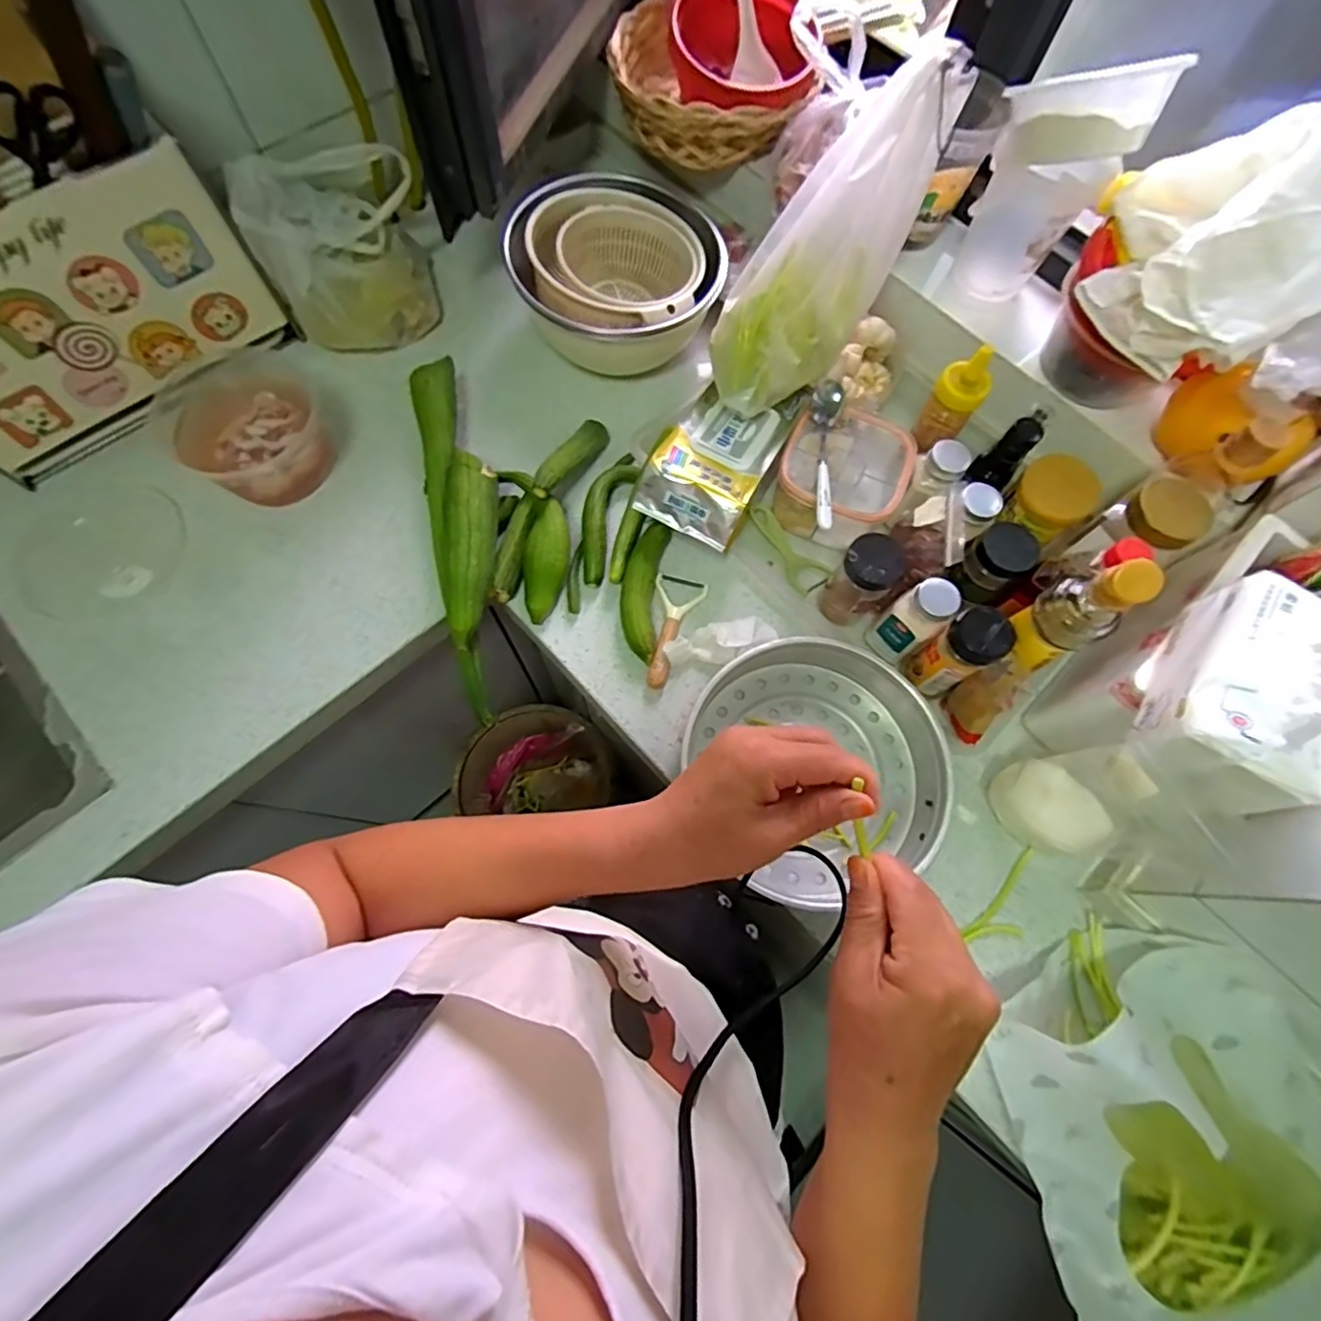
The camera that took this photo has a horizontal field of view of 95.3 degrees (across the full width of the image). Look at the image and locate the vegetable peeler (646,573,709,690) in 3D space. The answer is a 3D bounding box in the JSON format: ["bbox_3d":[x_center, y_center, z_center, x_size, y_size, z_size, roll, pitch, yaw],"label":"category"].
[{"bbox_3d":[0.015,-0.037,0.676,0.058,0.023,0.141,11,71,2],"label":"vegetable peeler"}]

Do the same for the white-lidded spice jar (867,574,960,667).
[{"bbox_3d":[0.265,-0.039,0.637,0.050,0.116,0.054,-42,78,-14],"label":"white-lidded spice jar"}]

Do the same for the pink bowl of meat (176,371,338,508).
[{"bbox_3d":[-0.461,-0.252,0.697,0.130,0.077,0.138,1,71,-2],"label":"pink bowl of meat"}]

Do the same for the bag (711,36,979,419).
[{"bbox_3d":[0.171,-0.414,0.607,0.112,0.122,0.342,40,111,11],"label":"bag"}]

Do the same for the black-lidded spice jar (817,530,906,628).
[{"bbox_3d":[0.218,-0.088,0.651,0.056,0.116,0.058,1,71,-2],"label":"black-lidded spice jar"}]

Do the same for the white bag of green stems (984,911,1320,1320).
[{"bbox_3d":[0.427,0.382,0.505,0.282,0.110,0.253,-23,74,-10],"label":"white bag of green stems"}]

